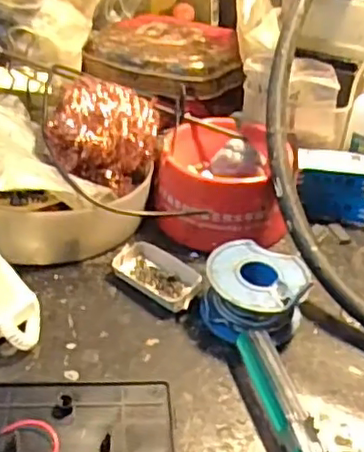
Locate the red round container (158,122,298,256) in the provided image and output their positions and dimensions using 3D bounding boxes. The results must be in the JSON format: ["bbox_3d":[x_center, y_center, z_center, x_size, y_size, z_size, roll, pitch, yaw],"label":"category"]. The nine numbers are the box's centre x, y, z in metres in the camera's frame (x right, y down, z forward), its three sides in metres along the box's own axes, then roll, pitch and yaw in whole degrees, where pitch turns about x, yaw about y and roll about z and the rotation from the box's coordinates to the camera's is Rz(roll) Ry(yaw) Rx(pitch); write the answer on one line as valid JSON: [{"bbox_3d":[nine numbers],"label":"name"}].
[{"bbox_3d":[0.023,-0.028,0.397,0.079,0.043,0.089,5,37,1],"label":"red round container"}]

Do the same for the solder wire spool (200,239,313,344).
[{"bbox_3d":[0.036,0.036,0.328,0.051,0.030,0.053,3,37,-2],"label":"solder wire spool"}]

